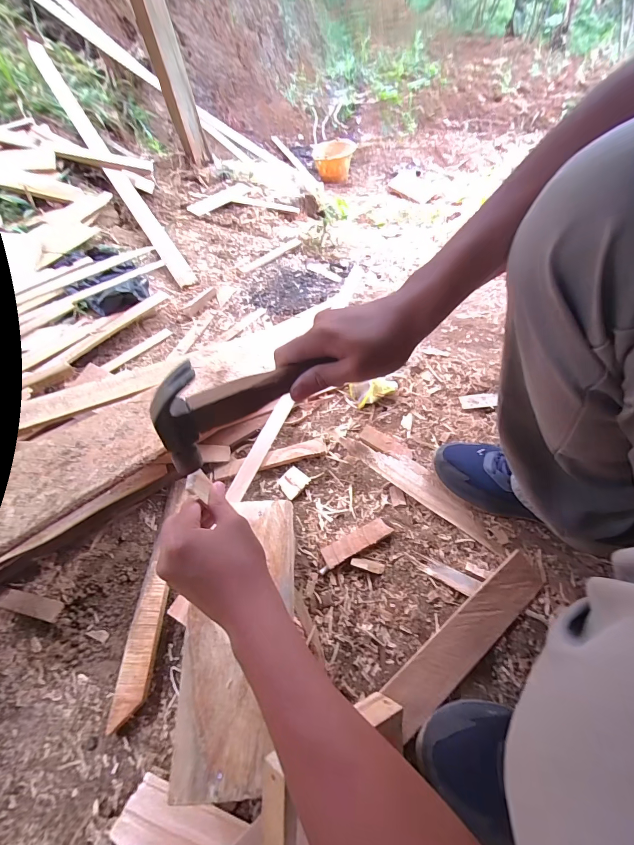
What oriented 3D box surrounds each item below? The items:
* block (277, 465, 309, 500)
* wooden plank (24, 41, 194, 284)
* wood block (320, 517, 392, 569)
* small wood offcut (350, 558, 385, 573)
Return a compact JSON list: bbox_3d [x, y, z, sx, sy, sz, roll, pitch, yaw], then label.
[{"bbox_3d":[-0.042,0.105,0.609,0.047,0.011,0.047,-35,61,-19],"label":"block"},{"bbox_3d":[-0.661,-0.834,1.070,0.057,0.042,1.202,-31,76,-17],"label":"wooden plank"},{"bbox_3d":[0.061,0.184,0.534,0.110,0.016,0.031,-24,58,-13],"label":"wood block"},{"bbox_3d":[0.076,0.213,0.516,0.049,0.010,0.017,11,57,11],"label":"small wood offcut"}]

